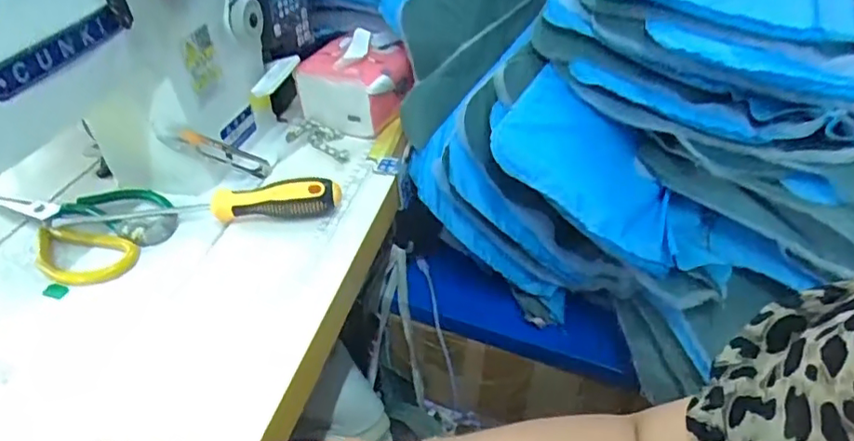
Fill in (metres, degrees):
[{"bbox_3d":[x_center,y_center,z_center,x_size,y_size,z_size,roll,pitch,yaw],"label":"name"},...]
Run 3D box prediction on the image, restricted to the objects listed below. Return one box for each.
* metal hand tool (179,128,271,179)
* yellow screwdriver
[{"bbox_3d":[-0.194,-0.065,0.572,0.019,0.092,0.017,-49,45,15],"label":"metal hand tool"},{"bbox_3d":[-0.202,-0.008,0.532,0.251,0.040,0.028,-6,42,-3],"label":"yellow screwdriver"}]

